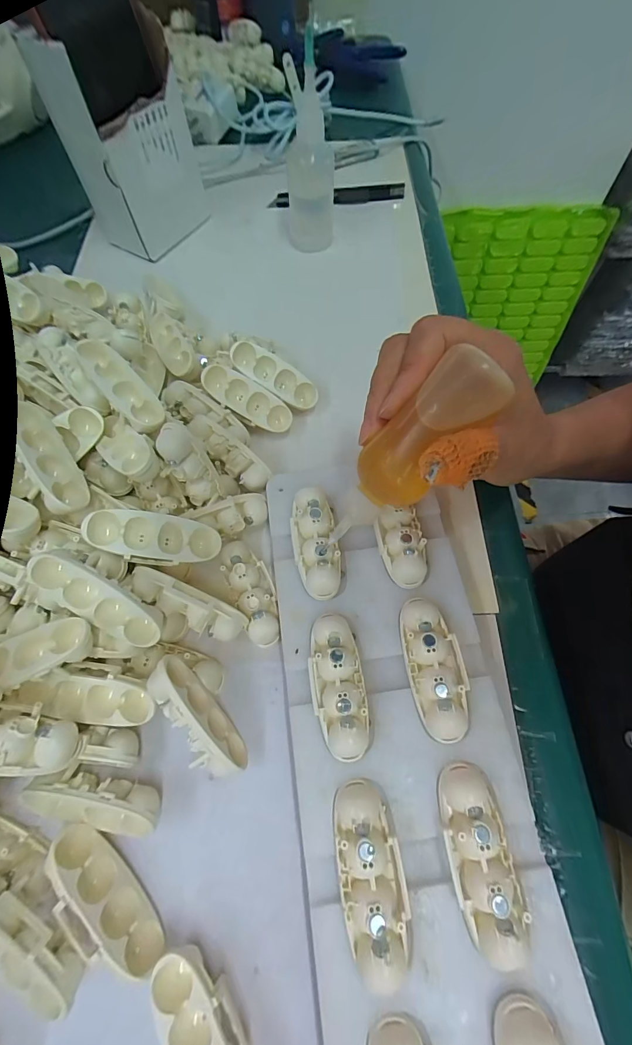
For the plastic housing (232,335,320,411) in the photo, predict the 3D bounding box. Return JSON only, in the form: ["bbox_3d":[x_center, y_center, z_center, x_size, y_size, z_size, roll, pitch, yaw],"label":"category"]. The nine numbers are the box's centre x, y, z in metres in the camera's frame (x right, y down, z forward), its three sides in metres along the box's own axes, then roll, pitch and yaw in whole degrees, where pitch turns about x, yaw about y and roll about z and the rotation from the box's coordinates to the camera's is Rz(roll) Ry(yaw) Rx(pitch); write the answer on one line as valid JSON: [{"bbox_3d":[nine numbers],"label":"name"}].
[{"bbox_3d":[-0.029,-0.099,0.271,0.063,0.018,0.027,34,69,-10],"label":"plastic housing"}]

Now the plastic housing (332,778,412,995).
[{"bbox_3d":[0.022,0.138,0.155,0.025,0.016,0.059,-8,65,-3],"label":"plastic housing"}]

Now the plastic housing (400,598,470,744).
[{"bbox_3d":[0.057,0.068,0.188,0.024,0.016,0.062,-7,65,-2],"label":"plastic housing"}]

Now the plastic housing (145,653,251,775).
[{"bbox_3d":[-0.057,0.092,0.186,0.019,0.030,0.061,-37,96,-15],"label":"plastic housing"}]

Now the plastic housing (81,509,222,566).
[{"bbox_3d":[-0.084,0.009,0.204,0.064,0.017,0.024,9,64,-22],"label":"plastic housing"}]

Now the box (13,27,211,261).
[{"bbox_3d":[-0.151,-0.303,0.321,0.064,0.136,0.088,25,68,12],"label":"box"}]

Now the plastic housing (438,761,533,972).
[{"bbox_3d":[0.066,0.133,0.158,0.024,0.018,0.061,-6,65,-2],"label":"plastic housing"}]

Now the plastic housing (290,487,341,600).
[{"bbox_3d":[-0.001,0.010,0.213,0.023,0.019,0.059,-7,65,-2],"label":"plastic housing"}]

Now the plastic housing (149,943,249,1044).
[{"bbox_3d":[-0.041,0.197,0.148,0.027,0.018,0.062,-26,67,-10],"label":"plastic housing"}]

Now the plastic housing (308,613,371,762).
[{"bbox_3d":[0.010,0.074,0.186,0.025,0.016,0.062,-8,65,-2],"label":"plastic housing"}]

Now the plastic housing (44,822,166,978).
[{"bbox_3d":[-0.090,0.158,0.164,0.063,0.021,0.018,41,72,18],"label":"plastic housing"}]

